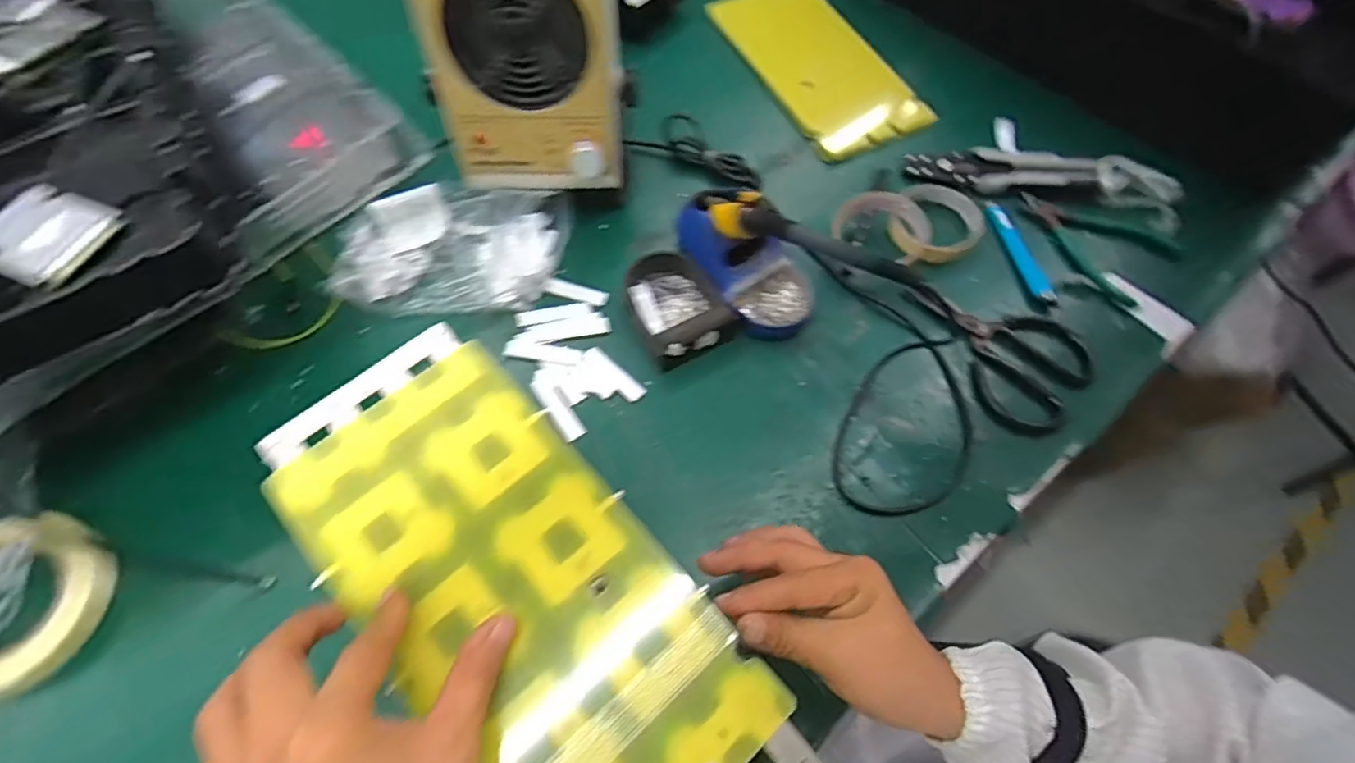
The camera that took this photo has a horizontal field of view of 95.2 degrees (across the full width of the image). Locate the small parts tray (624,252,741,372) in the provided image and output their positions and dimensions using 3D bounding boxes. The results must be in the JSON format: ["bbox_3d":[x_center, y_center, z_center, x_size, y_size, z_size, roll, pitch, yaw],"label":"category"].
[{"bbox_3d":[-0.004,-0.071,0.554,0.079,0.035,0.107,-25,67,-13],"label":"small parts tray"}]

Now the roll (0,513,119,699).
[{"bbox_3d":[-0.461,0.153,0.426,0.111,0.022,0.120,1,64,-1],"label":"roll"}]

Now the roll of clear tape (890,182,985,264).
[{"bbox_3d":[0.259,-0.159,0.609,0.083,0.017,0.101,25,66,11],"label":"roll of clear tape"}]

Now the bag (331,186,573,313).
[{"bbox_3d":[-0.208,-0.125,0.569,0.212,0.051,0.118,1,64,-1],"label":"bag"}]

